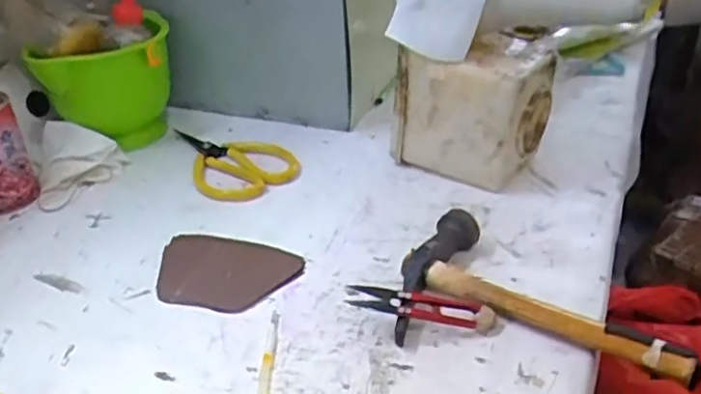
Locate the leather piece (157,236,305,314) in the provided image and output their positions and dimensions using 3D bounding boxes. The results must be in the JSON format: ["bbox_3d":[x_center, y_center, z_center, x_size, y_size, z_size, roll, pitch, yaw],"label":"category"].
[{"bbox_3d":[-0.104,0.059,0.532,0.118,0.004,0.083,9,33,18],"label":"leather piece"}]

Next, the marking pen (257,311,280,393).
[{"bbox_3d":[-0.056,0.118,0.431,0.008,0.004,0.125,-1,31,2],"label":"marking pen"}]

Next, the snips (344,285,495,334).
[{"bbox_3d":[0.050,0.077,0.462,0.102,0.011,0.022,11,32,-3],"label":"snips"}]

